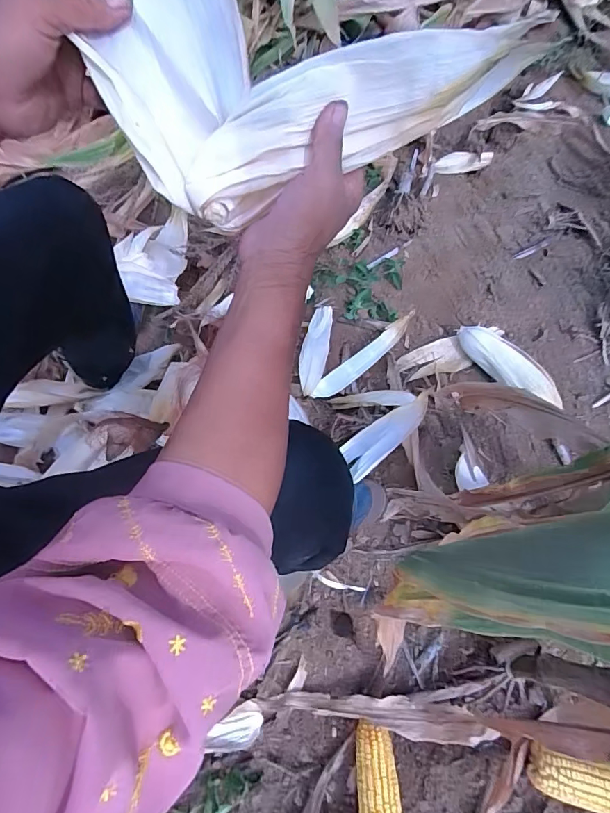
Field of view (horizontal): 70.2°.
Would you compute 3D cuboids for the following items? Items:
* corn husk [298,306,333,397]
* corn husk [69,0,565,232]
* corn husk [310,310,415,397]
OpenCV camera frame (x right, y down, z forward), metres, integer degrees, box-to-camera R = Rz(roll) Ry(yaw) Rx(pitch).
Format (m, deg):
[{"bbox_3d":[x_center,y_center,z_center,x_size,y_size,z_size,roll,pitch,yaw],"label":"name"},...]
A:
[{"bbox_3d":[0.020,-0.116,0.841,0.051,0.024,0.189,10,65,4],"label":"corn husk"},{"bbox_3d":[-0.028,-0.206,0.247,0.280,0.140,0.134,19,66,8],"label":"corn husk"},{"bbox_3d":[0.113,-0.098,0.821,0.241,0.045,0.043,-36,73,-17],"label":"corn husk"}]

